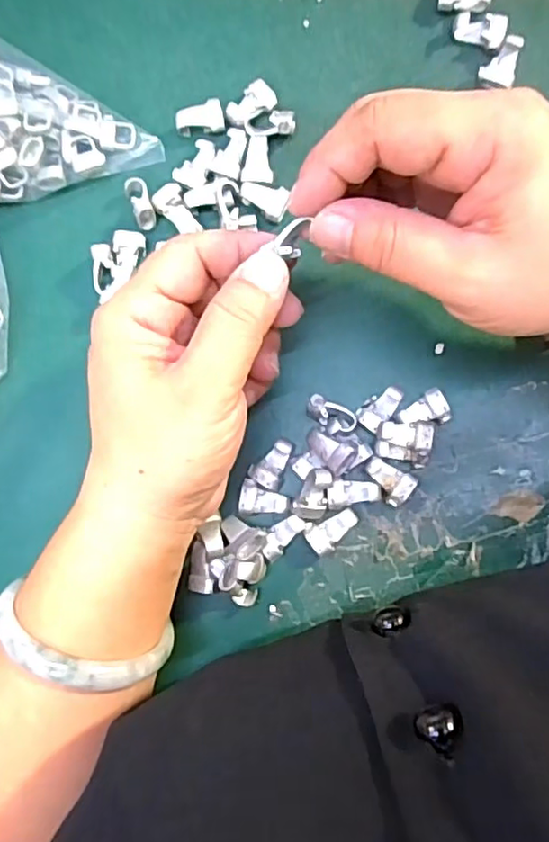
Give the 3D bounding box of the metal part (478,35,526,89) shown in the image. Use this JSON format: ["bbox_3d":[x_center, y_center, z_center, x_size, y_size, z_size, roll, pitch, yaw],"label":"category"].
[{"bbox_3d":[0.101,-0.160,0.279,0.016,0.008,0.021,14,87,7],"label":"metal part"}]

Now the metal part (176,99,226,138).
[{"bbox_3d":[-0.035,-0.142,0.294,0.022,0.006,0.015,-2,85,6],"label":"metal part"}]

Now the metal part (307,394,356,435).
[{"bbox_3d":[0.024,-0.002,0.269,0.022,0.008,0.013,24,88,8],"label":"metal part"}]

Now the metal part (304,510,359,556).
[{"bbox_3d":[0.026,0.048,0.272,0.023,0.008,0.013,-27,83,3],"label":"metal part"}]

